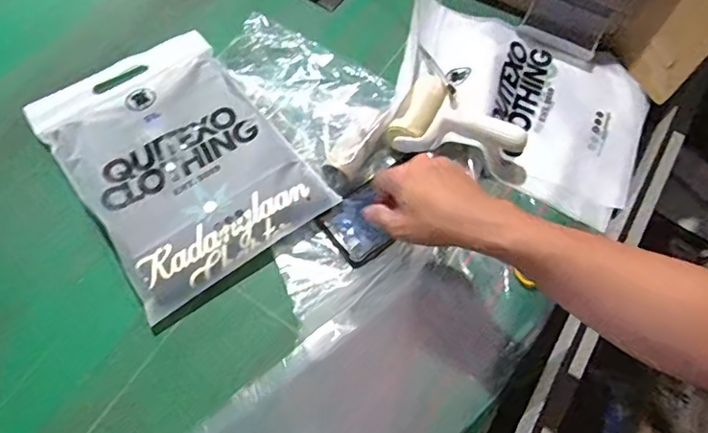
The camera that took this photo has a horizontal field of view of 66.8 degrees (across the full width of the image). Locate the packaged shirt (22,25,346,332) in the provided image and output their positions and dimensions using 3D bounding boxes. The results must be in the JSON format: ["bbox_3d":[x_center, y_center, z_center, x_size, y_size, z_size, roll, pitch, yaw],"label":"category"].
[{"bbox_3d":[-0.220,-0.082,0.652,0.240,0.040,0.358,-33,70,-17],"label":"packaged shirt"}]

